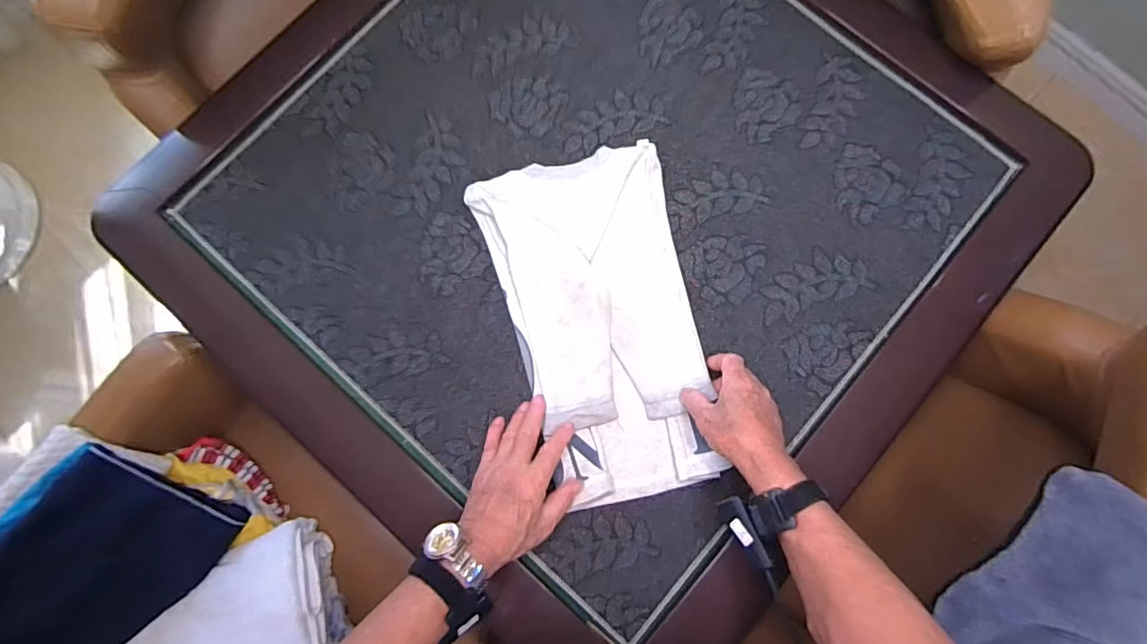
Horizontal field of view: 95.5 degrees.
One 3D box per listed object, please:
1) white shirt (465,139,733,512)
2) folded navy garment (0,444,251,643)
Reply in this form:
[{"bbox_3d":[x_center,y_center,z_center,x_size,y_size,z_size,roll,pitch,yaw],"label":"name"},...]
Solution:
[{"bbox_3d":[0.038,-0.006,0.630,0.221,0.029,0.416,-15,82,-2],"label":"white shirt"},{"bbox_3d":[-0.640,0.336,0.693,0.287,0.077,0.243,-50,126,-18],"label":"folded navy garment"}]

